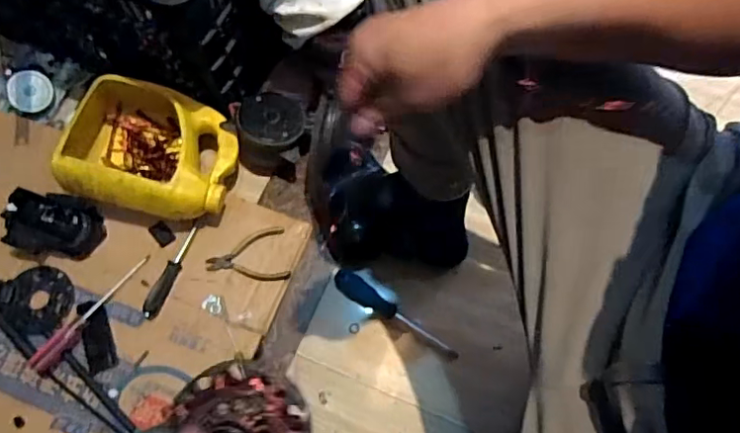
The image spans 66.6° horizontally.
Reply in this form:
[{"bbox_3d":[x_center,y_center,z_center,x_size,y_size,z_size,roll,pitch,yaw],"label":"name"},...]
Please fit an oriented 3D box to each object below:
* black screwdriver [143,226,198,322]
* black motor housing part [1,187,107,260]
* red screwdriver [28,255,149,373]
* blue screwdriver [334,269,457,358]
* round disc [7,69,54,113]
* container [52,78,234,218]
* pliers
[{"bbox_3d":[-0.282,0.078,0.801,0.025,0.017,0.141,24,73,9],"label":"black screwdriver"},{"bbox_3d":[-0.450,0.013,0.804,0.118,0.067,0.085,10,71,5],"label":"black motor housing part"},{"bbox_3d":[-0.380,0.127,0.766,0.021,0.028,0.196,36,76,13],"label":"red screwdriver"},{"bbox_3d":[0.032,0.138,0.782,0.197,0.026,0.030,35,75,12],"label":"blue screwdriver"},{"bbox_3d":[-0.542,-0.199,0.898,0.062,0.015,0.066,47,72,-18],"label":"round disc"},{"bbox_3d":[-0.312,-0.097,0.817,0.220,0.114,0.184,7,71,4],"label":"container"},{"bbox_3d":[-0.177,0.061,0.811,0.113,0.006,0.078,-12,71,-3],"label":"pliers"}]

